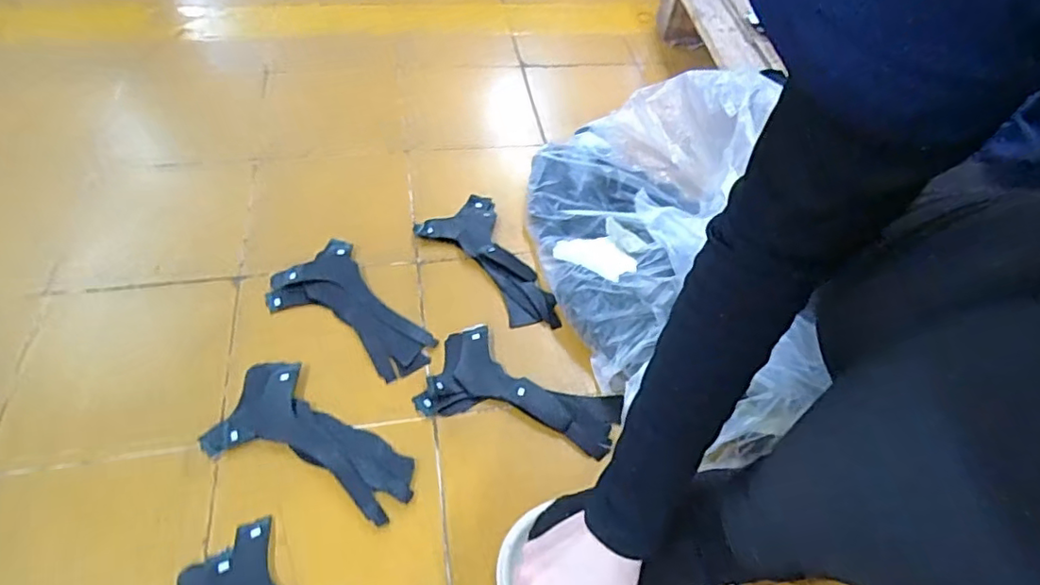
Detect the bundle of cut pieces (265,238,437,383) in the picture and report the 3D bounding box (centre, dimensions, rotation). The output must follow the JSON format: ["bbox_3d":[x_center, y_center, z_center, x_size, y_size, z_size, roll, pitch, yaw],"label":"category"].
[{"bbox_3d":[-0.190,0.026,0.637,0.108,0.009,0.193,-34,64,-25],"label":"bundle of cut pieces"}]

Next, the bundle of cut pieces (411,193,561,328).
[{"bbox_3d":[-0.042,-0.032,0.692,0.104,0.012,0.205,-21,59,-19],"label":"bundle of cut pieces"}]

